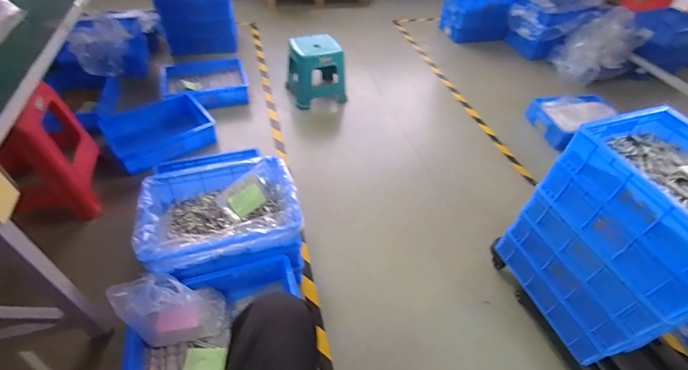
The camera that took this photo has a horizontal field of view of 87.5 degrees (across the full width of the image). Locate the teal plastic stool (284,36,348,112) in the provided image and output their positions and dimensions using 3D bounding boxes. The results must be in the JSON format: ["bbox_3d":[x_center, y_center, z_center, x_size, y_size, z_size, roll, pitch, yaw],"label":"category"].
[{"bbox_3d":[-0.139,-0.552,1.768,0.251,0.286,0.239,-15,49,-17],"label":"teal plastic stool"}]

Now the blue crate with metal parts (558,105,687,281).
[{"bbox_3d":[0.718,0.008,0.751,0.277,0.108,0.383,-13,49,-16],"label":"blue crate with metal parts"}]

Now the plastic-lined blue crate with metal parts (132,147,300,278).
[{"bbox_3d":[-0.342,0.070,1.011,0.403,0.111,0.306,-12,48,-14],"label":"plastic-lined blue crate with metal parts"}]

